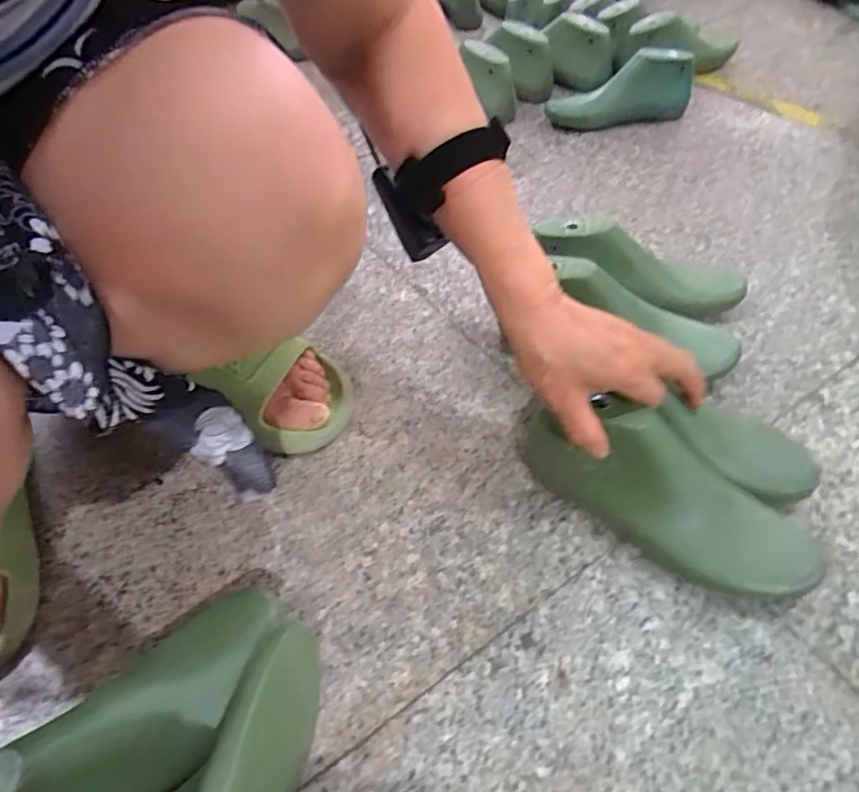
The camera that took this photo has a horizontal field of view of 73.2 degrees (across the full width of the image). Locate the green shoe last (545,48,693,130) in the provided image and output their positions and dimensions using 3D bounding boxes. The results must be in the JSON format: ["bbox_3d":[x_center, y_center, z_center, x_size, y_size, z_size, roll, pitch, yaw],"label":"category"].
[{"bbox_3d":[0.258,-0.423,0.793,0.196,0.070,0.089,-14,52,-9],"label":"green shoe last"}]

